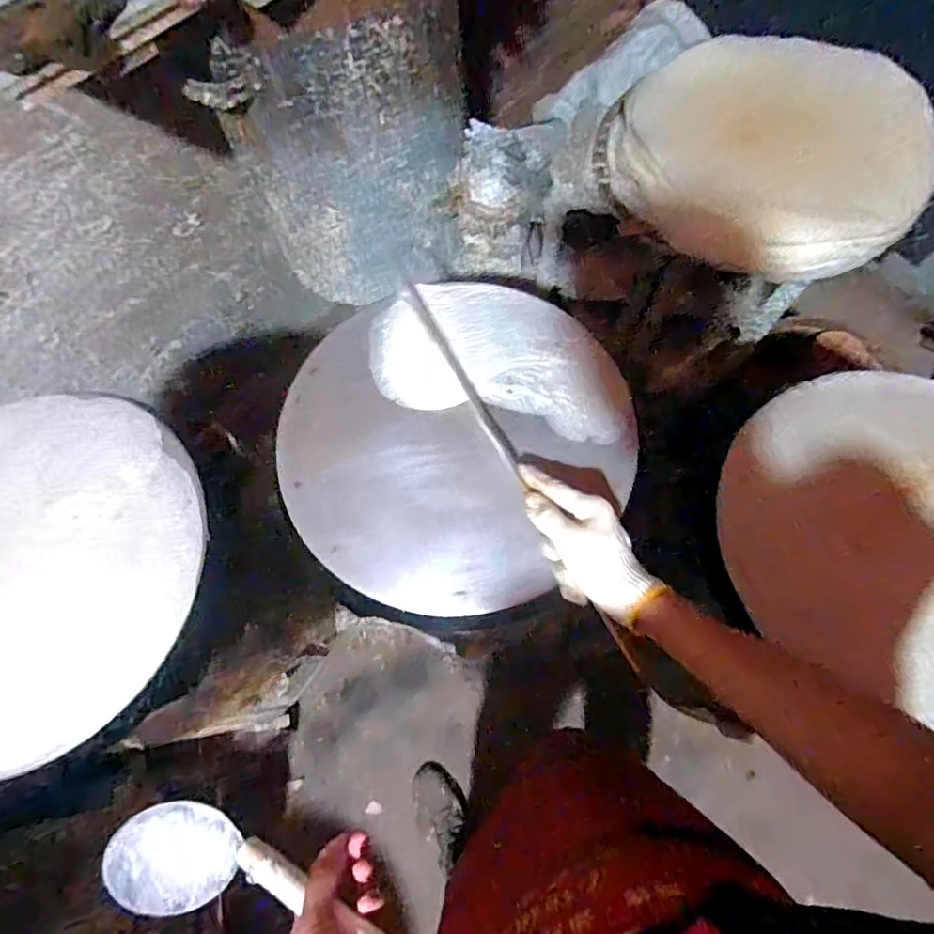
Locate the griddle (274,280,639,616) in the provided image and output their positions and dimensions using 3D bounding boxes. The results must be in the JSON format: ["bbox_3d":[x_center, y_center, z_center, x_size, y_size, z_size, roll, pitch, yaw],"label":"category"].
[{"bbox_3d":[-0.011,-0.034,0.599,0.356,0.046,0.348,-1,68,1],"label":"griddle"}]

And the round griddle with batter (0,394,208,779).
[{"bbox_3d":[-0.445,0.095,0.555,0.368,0.019,0.356,-1,68,1],"label":"round griddle with batter"}]

